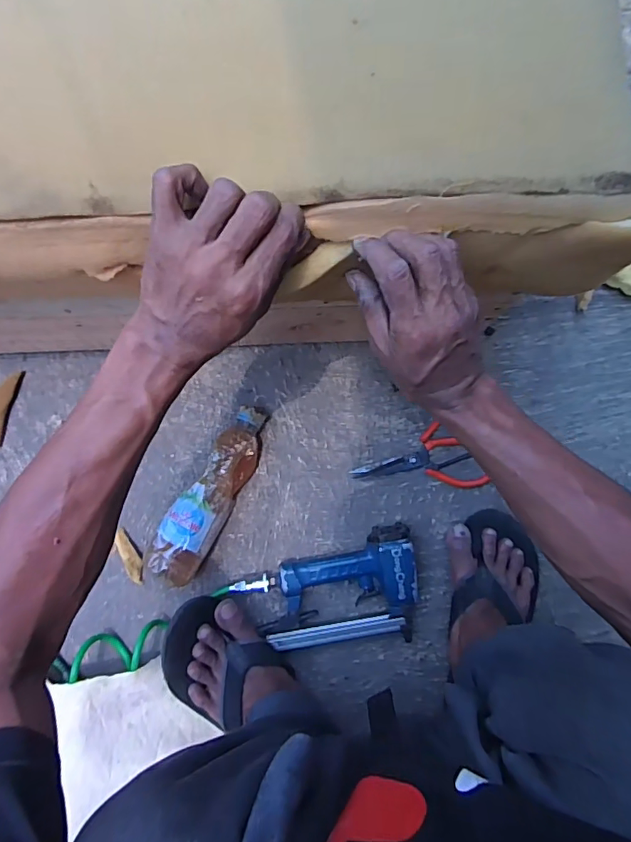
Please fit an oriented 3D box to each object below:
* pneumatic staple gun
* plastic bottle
[{"bbox_3d":[0.027,0.223,0.629,0.223,0.053,0.137,-14,86,-4],"label":"pneumatic staple gun"},{"bbox_3d":[-0.129,0.088,0.627,0.064,0.070,0.236,28,84,0],"label":"plastic bottle"}]

